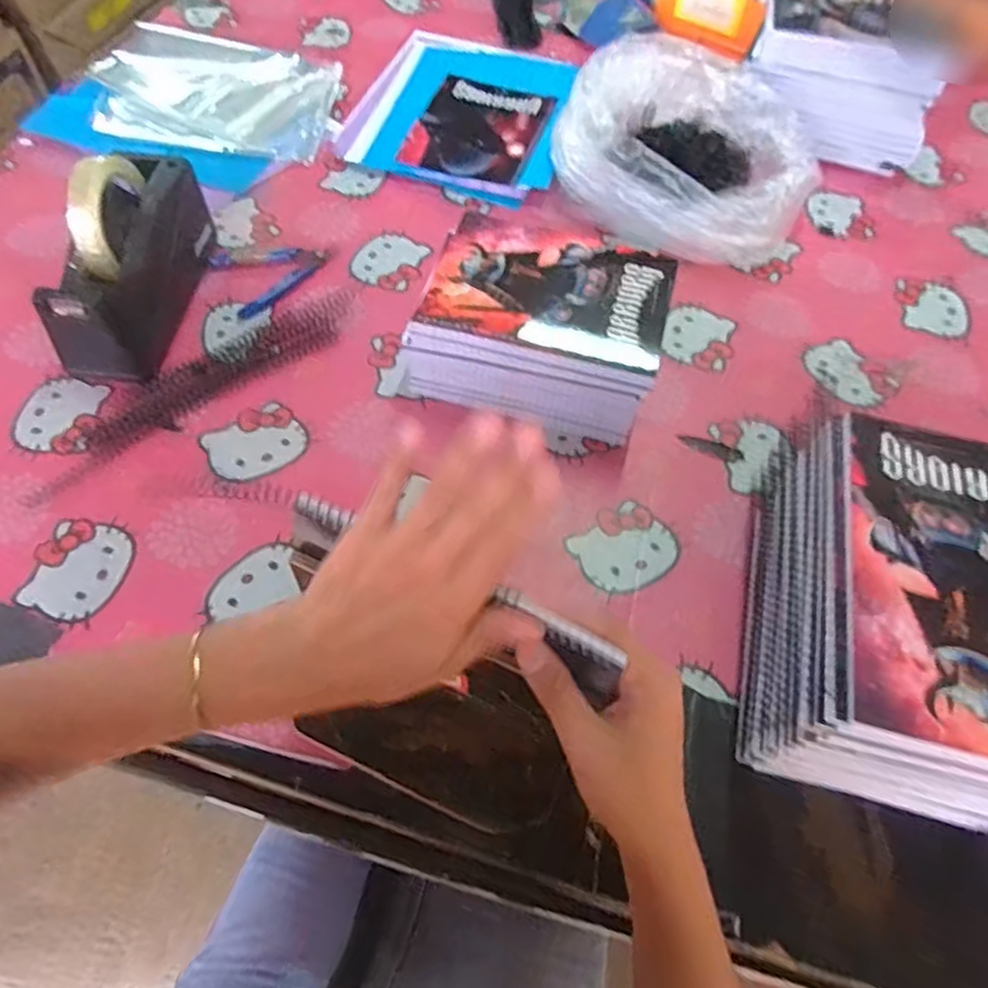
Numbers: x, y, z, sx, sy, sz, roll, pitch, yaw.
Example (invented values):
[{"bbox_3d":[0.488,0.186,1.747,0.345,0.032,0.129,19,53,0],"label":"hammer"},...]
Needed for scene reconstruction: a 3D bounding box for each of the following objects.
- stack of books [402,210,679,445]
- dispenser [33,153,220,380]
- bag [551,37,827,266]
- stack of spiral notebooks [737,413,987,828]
[{"bbox_3d":[0.040,-0.148,0.588,0.198,0.089,0.147,16,60,7],"label":"stack of books"},{"bbox_3d":[-0.316,-0.208,0.583,0.070,0.120,0.196,10,60,3],"label":"dispenser"},{"bbox_3d":[0.203,-0.367,0.722,0.269,0.090,0.223,26,62,12],"label":"bag"},{"bbox_3d":[0.257,0.084,0.428,0.151,0.150,0.193,13,60,5],"label":"stack of spiral notebooks"}]

